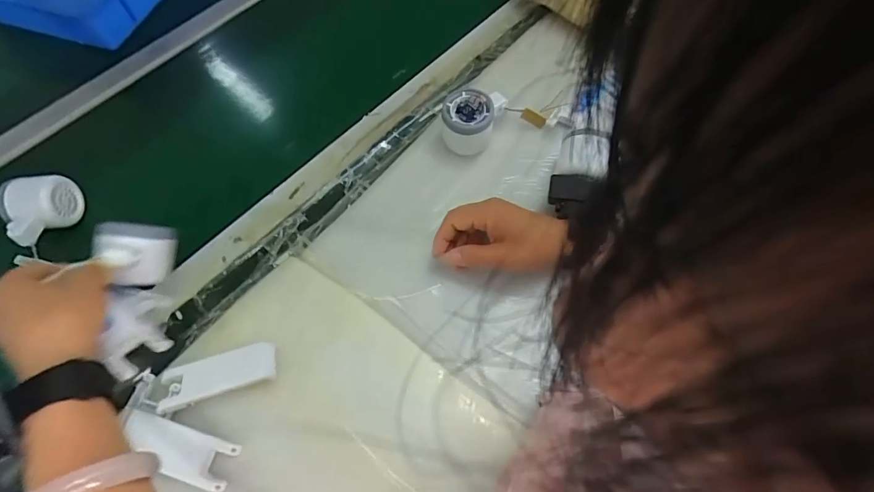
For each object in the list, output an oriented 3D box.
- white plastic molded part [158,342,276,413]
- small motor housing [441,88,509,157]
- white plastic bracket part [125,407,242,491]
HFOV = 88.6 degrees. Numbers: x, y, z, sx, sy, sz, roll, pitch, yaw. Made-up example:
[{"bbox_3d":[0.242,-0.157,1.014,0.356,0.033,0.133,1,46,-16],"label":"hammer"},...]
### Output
[{"bbox_3d":[-0.200,0.117,0.411,0.098,0.013,0.039,-18,64,-6],"label":"white plastic molded part"},{"bbox_3d":[0.042,-0.147,0.520,0.070,0.054,0.063,2,64,5],"label":"small motor housing"},{"bbox_3d":[-0.225,0.174,0.384,0.101,0.013,0.039,15,65,11],"label":"white plastic bracket part"}]

